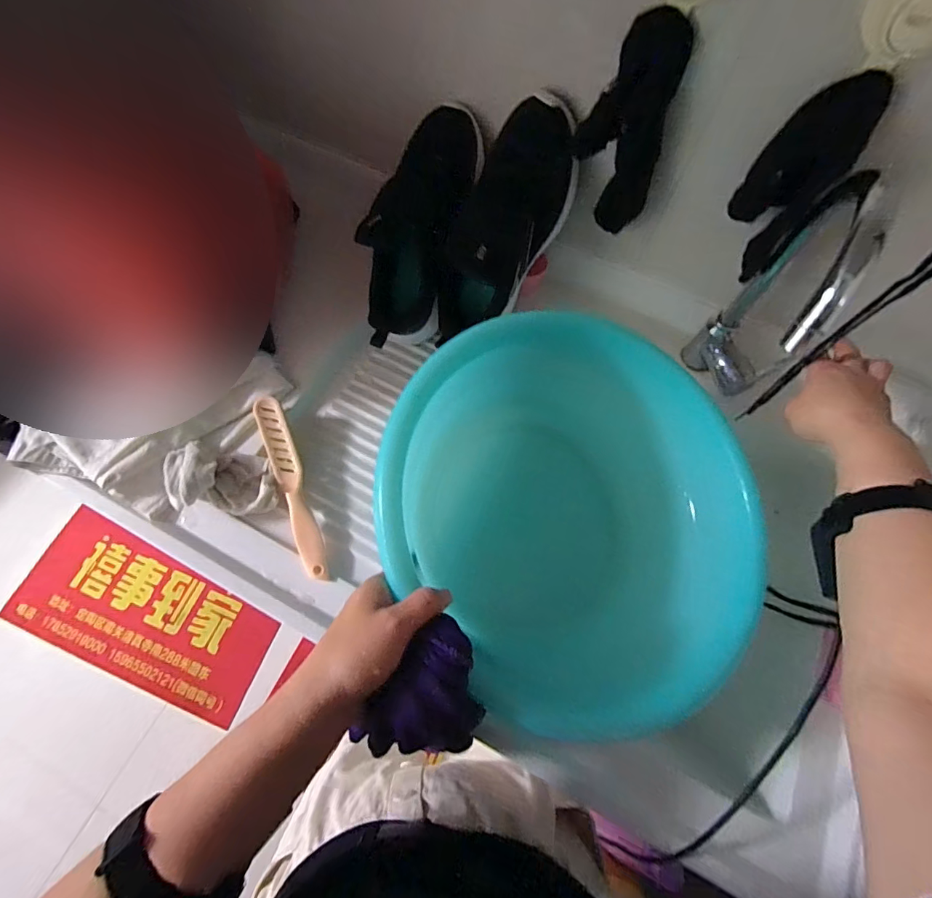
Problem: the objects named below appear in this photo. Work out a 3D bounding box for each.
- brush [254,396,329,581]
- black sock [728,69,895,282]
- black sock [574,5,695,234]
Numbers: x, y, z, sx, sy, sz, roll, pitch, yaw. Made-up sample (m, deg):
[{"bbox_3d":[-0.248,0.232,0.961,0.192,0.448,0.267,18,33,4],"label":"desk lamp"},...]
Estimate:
[{"bbox_3d":[-0.199,0.044,0.510,0.032,0.047,0.220,-23,71,-10],"label":"brush"},{"bbox_3d":[0.303,-0.250,0.411,0.049,0.160,0.065,-35,74,-14],"label":"black sock"},{"bbox_3d":[0.160,-0.319,0.443,0.088,0.176,0.037,19,69,5],"label":"black sock"}]

